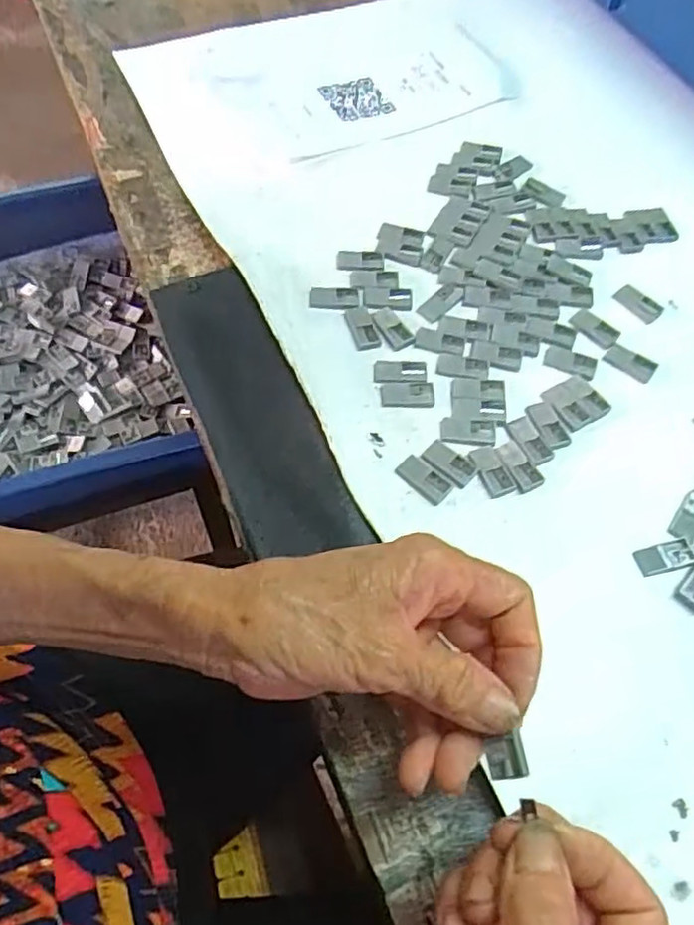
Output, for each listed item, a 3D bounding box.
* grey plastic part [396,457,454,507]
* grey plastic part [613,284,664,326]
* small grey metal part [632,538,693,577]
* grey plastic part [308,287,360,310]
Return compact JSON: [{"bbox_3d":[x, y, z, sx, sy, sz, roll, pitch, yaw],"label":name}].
[{"bbox_3d":[0.038,0.008,0.336,0.028,0.004,0.015,37,65,15],"label":"grey plastic part"},{"bbox_3d":[0.173,-0.094,0.399,0.028,0.004,0.015,40,66,17],"label":"grey plastic part"},{"bbox_3d":[0.154,0.045,0.323,0.030,0.004,0.014,-11,63,-10],"label":"small grey metal part"},{"bbox_3d":[-0.007,-0.094,0.386,0.029,0.004,0.014,-4,62,-6],"label":"grey plastic part"}]

